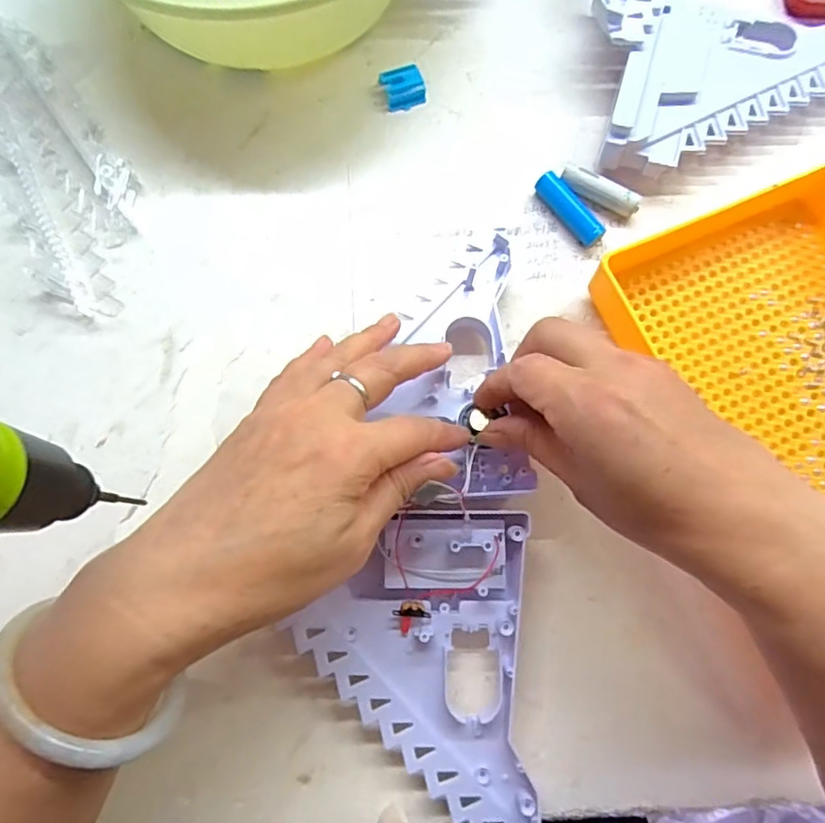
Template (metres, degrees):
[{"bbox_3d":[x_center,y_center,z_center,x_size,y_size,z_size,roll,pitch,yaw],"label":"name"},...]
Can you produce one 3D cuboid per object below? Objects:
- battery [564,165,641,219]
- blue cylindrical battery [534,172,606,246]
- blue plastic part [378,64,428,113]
[{"bbox_3d":[0.111,-0.130,0.345,0.047,0.012,0.013,27,79,4],"label":"battery"},{"bbox_3d":[0.093,-0.118,0.343,0.012,0.015,0.049,-39,82,-8],"label":"blue cylindrical battery"},{"bbox_3d":[-0.005,-0.200,0.362,0.025,0.010,0.023,-17,79,-5],"label":"blue plastic part"}]

